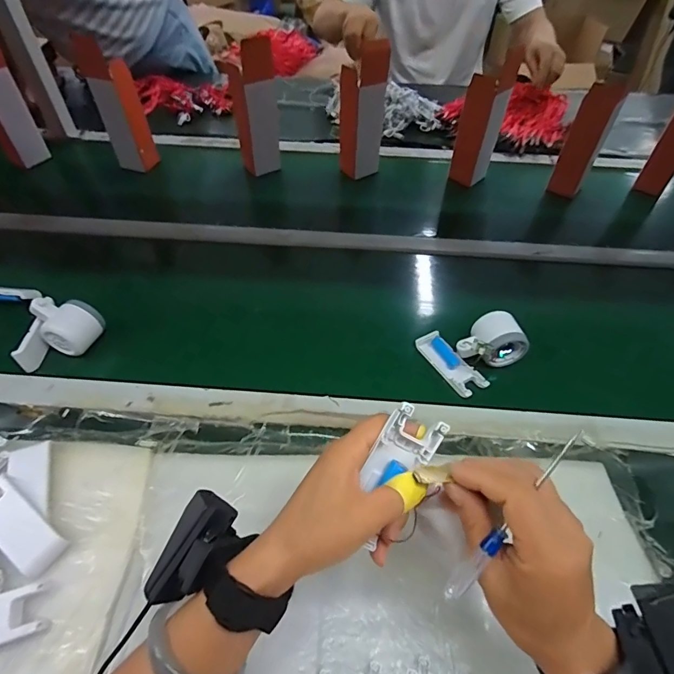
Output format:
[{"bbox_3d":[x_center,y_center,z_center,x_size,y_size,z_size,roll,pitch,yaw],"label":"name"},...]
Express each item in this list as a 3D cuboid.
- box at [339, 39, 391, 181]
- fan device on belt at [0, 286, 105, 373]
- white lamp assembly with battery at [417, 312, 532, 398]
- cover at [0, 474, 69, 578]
[{"bbox_3d":[0.049,-0.430,0.816,0.070,0.229,0.054,-26,55,-21],"label":"box"},{"bbox_3d":[-0.445,-0.028,0.562,0.253,0.061,0.125,5,50,4],"label":"fan device on belt"},{"bbox_3d":[0.177,0.005,0.550,0.104,0.046,0.102,-25,54,-20],"label":"white lamp assembly with battery"},{"bbox_3d":[-0.301,0.178,0.397,0.097,0.022,0.038,29,55,22],"label":"cover"}]

